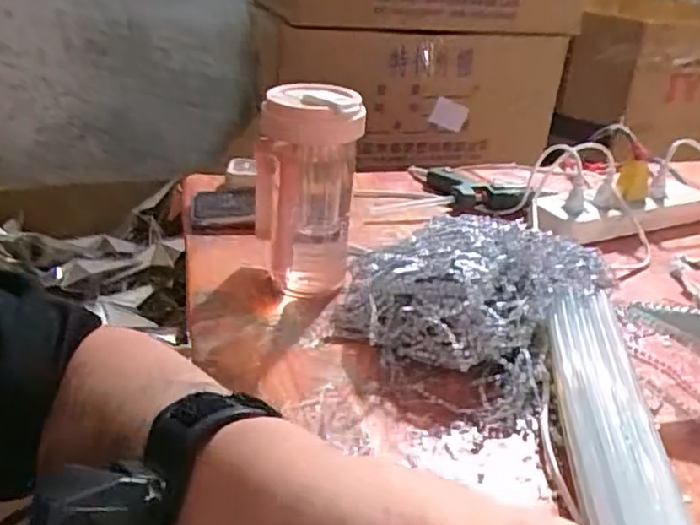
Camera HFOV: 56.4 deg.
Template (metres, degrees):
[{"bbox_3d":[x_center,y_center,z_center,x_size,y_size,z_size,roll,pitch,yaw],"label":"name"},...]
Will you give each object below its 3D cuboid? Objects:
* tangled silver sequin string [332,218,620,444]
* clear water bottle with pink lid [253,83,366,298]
[{"bbox_3d":[0.097,0.019,0.547,0.204,0.082,0.208,15,30,21],"label":"tangled silver sequin string"},{"bbox_3d":[-0.040,-0.071,0.587,0.087,0.183,0.101,1,28,-5],"label":"clear water bottle with pink lid"}]

